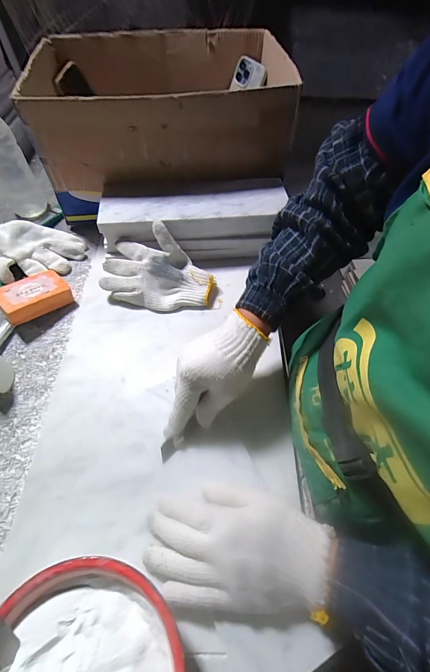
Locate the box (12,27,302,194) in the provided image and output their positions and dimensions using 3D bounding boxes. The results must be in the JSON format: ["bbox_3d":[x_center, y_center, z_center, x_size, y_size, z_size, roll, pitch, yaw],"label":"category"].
[{"bbox_3d":[-0.087,-0.432,0.558,0.399,0.121,0.332,-4,60,-3],"label":"box"}]

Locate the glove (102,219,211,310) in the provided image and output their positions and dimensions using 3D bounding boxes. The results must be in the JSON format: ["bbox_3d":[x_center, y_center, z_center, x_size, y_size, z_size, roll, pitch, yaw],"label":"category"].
[{"bbox_3d":[-0.088,-0.102,0.473,0.168,0.072,0.102,12,60,6],"label":"glove"}]

